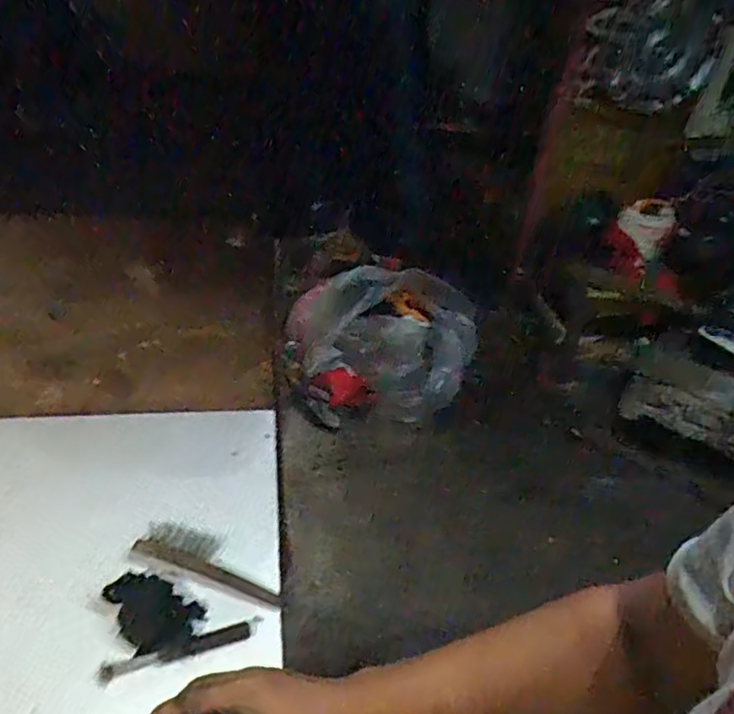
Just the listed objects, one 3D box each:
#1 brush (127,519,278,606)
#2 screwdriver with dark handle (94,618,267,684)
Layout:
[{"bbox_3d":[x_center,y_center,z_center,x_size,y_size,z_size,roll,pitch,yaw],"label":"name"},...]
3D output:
[{"bbox_3d":[-0.203,0.261,0.761,0.199,0.025,0.062,9,40,10],"label":"brush"},{"bbox_3d":[-0.216,0.342,0.688,0.181,0.016,0.022,-14,42,-17],"label":"screwdriver with dark handle"}]

